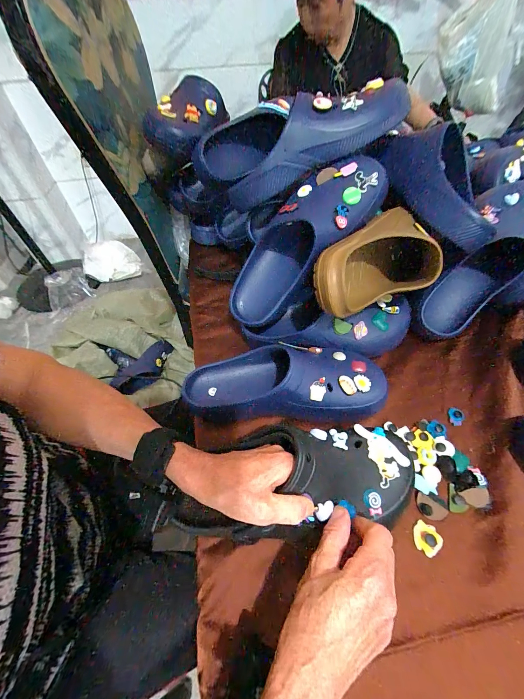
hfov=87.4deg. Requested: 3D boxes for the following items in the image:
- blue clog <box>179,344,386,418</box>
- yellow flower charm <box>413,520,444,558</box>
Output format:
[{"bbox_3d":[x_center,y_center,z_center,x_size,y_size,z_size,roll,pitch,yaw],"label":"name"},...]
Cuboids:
[{"bbox_3d":[0.024,0.043,0.385,0.274,0.074,0.107,-1,52,1],"label":"blue clog"},{"bbox_3d":[0.182,0.207,0.302,0.030,0.006,0.028,-1,52,1],"label":"yellow flower charm"}]

